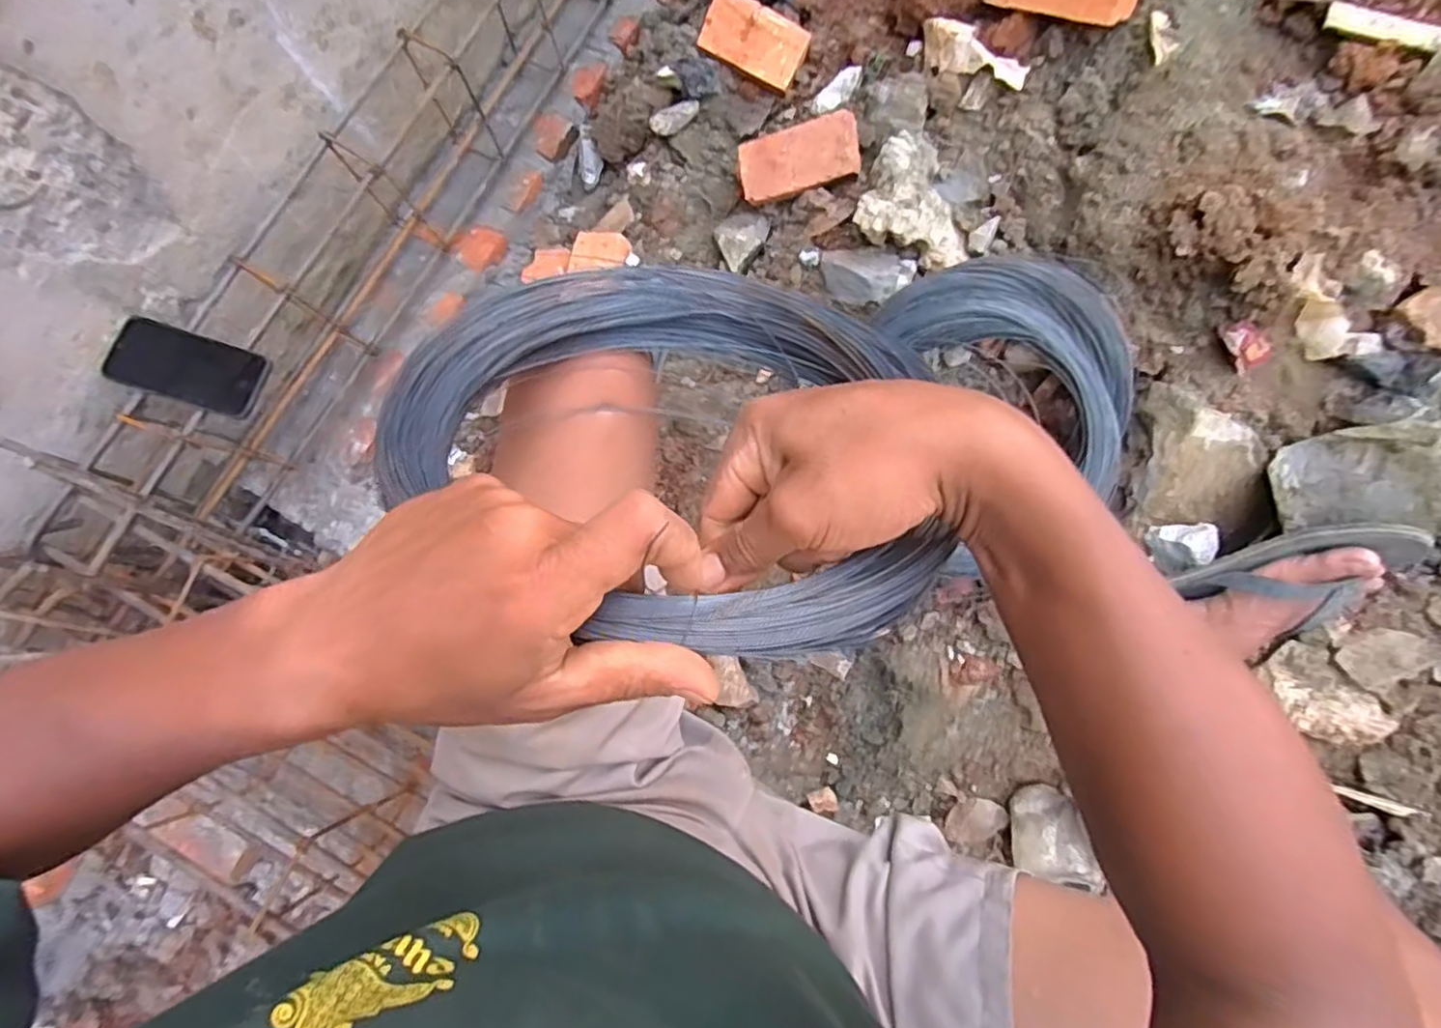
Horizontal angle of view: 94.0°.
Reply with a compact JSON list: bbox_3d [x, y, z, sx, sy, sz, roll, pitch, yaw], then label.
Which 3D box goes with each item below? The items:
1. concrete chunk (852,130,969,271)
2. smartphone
[{"bbox_3d":[0.238,-0.363,0.781,0.140,0.065,0.136,27,80,6],"label":"concrete chunk"},{"bbox_3d":[-0.636,-0.176,0.814,0.015,0.168,0.085,12,84,22],"label":"smartphone"}]

